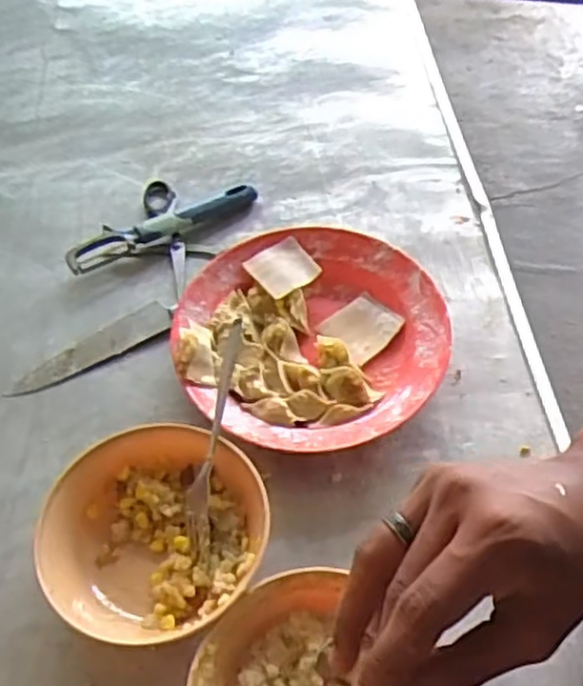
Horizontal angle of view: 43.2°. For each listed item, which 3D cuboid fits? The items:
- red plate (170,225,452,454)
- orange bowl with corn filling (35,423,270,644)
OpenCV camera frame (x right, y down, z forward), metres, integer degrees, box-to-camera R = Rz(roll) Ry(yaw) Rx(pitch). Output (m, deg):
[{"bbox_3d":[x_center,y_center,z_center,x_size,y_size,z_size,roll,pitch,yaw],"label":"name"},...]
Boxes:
[{"bbox_3d":[0.015,-0.005,0.579,0.202,0.034,0.201,-1,56,2],"label":"red plate"},{"bbox_3d":[-0.086,0.126,0.485,0.141,0.047,0.131,-1,56,2],"label":"orange bowl with corn filling"}]

